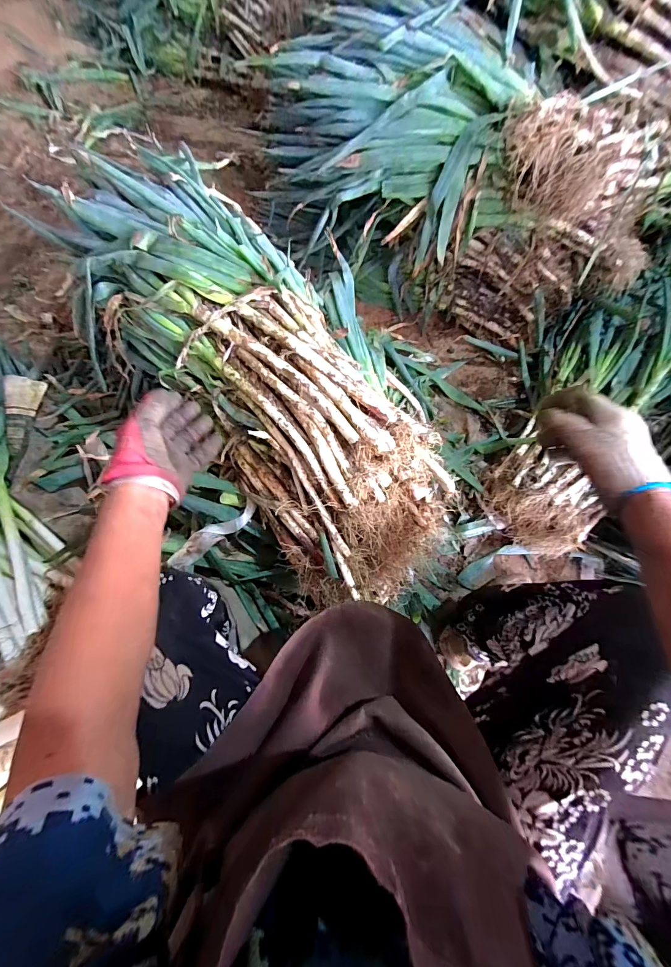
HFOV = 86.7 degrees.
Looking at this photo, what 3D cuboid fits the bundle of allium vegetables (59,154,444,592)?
[{"bbox_3d":[-0.143,-0.184,0.597,0.322,0.225,0.742,-34,74,-14],"label":"bundle of allium vegetables"}]

